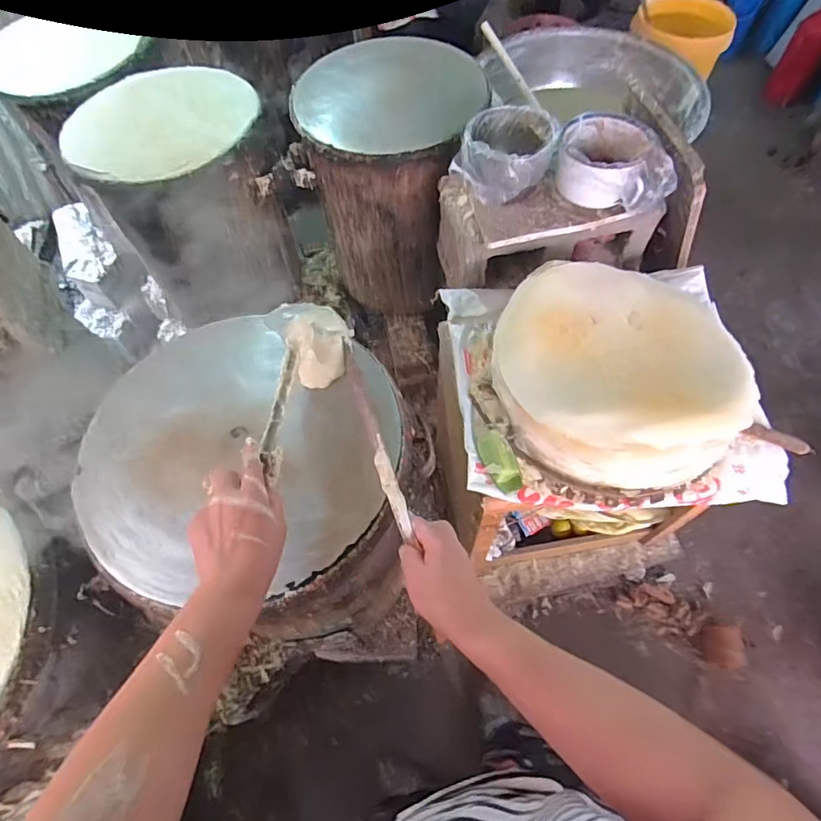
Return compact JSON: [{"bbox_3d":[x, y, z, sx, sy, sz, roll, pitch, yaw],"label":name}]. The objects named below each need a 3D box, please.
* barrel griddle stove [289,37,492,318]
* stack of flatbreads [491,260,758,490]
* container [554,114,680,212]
[{"bbox_3d":[-0.038,-0.505,1.171,0.361,0.482,0.348,-14,61,-5],"label":"barrel griddle stove"},{"bbox_3d":[0.315,-0.069,0.772,0.368,0.112,0.367,3,61,4],"label":"stack of flatbreads"},{"bbox_3d":[0.351,-0.436,0.866,0.190,0.085,0.160,8,61,7],"label":"container"}]

